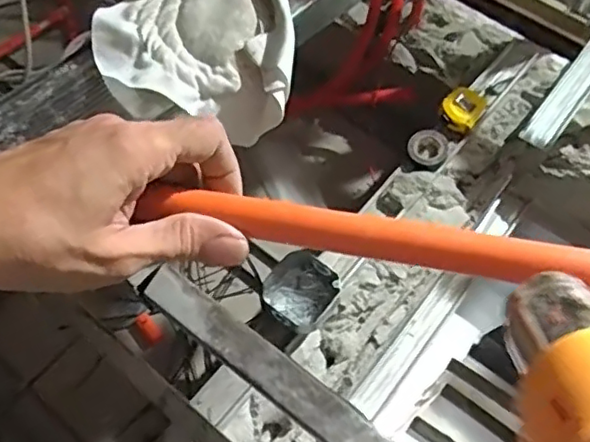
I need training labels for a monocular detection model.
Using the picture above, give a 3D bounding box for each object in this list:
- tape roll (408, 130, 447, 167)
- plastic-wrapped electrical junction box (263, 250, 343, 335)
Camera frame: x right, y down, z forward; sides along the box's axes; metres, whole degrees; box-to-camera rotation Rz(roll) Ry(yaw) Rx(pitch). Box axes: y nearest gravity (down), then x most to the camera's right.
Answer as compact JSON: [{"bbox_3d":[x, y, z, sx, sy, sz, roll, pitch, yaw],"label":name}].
[{"bbox_3d":[0.195,-0.107,0.896,0.056,0.018,0.056,-1,80,5],"label":"tape roll"},{"bbox_3d":[0.011,0.086,0.782,0.089,0.051,0.092,38,70,18],"label":"plastic-wrapped electrical junction box"}]

